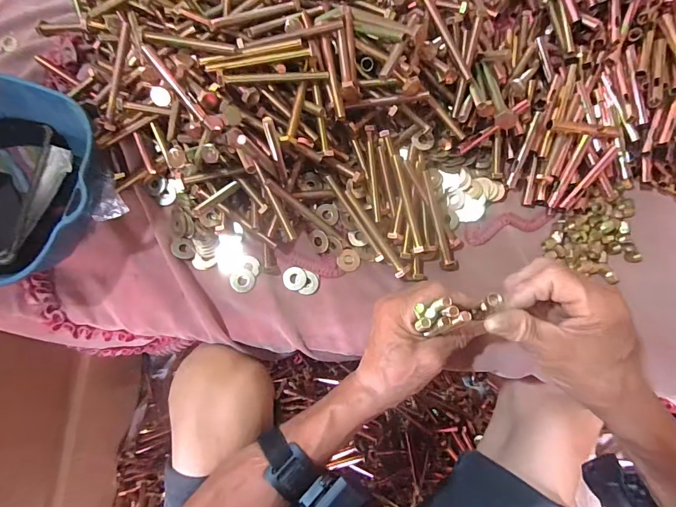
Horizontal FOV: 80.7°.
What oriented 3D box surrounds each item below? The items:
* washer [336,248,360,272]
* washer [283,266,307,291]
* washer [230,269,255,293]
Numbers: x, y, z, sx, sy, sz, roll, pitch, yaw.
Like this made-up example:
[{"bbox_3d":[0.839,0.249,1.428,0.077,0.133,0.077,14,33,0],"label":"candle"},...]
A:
[{"bbox_3d":[0.012,0.007,0.432,0.025,0.006,0.025,1,78,-2],"label":"washer"},{"bbox_3d":[-0.046,0.027,0.425,0.026,0.004,0.024,1,78,-2],"label":"washer"},{"bbox_3d":[-0.102,0.028,0.424,0.025,0.004,0.025,1,78,-2],"label":"washer"}]

